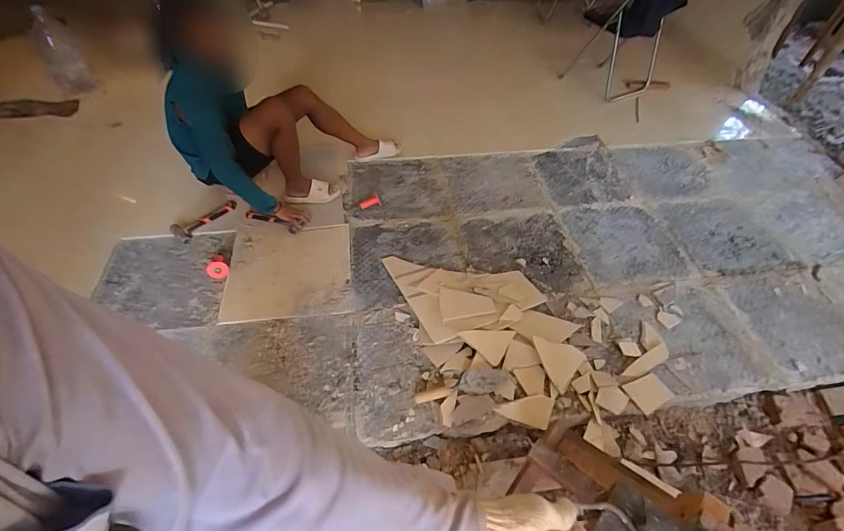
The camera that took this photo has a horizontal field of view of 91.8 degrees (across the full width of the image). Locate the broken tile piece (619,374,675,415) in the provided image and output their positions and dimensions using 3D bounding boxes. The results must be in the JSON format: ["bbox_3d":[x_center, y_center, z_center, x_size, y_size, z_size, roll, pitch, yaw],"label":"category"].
[{"bbox_3d":[0.762,0.423,1.374,0.137,0.005,0.112,-23,54,-21],"label":"broken tile piece"}]

